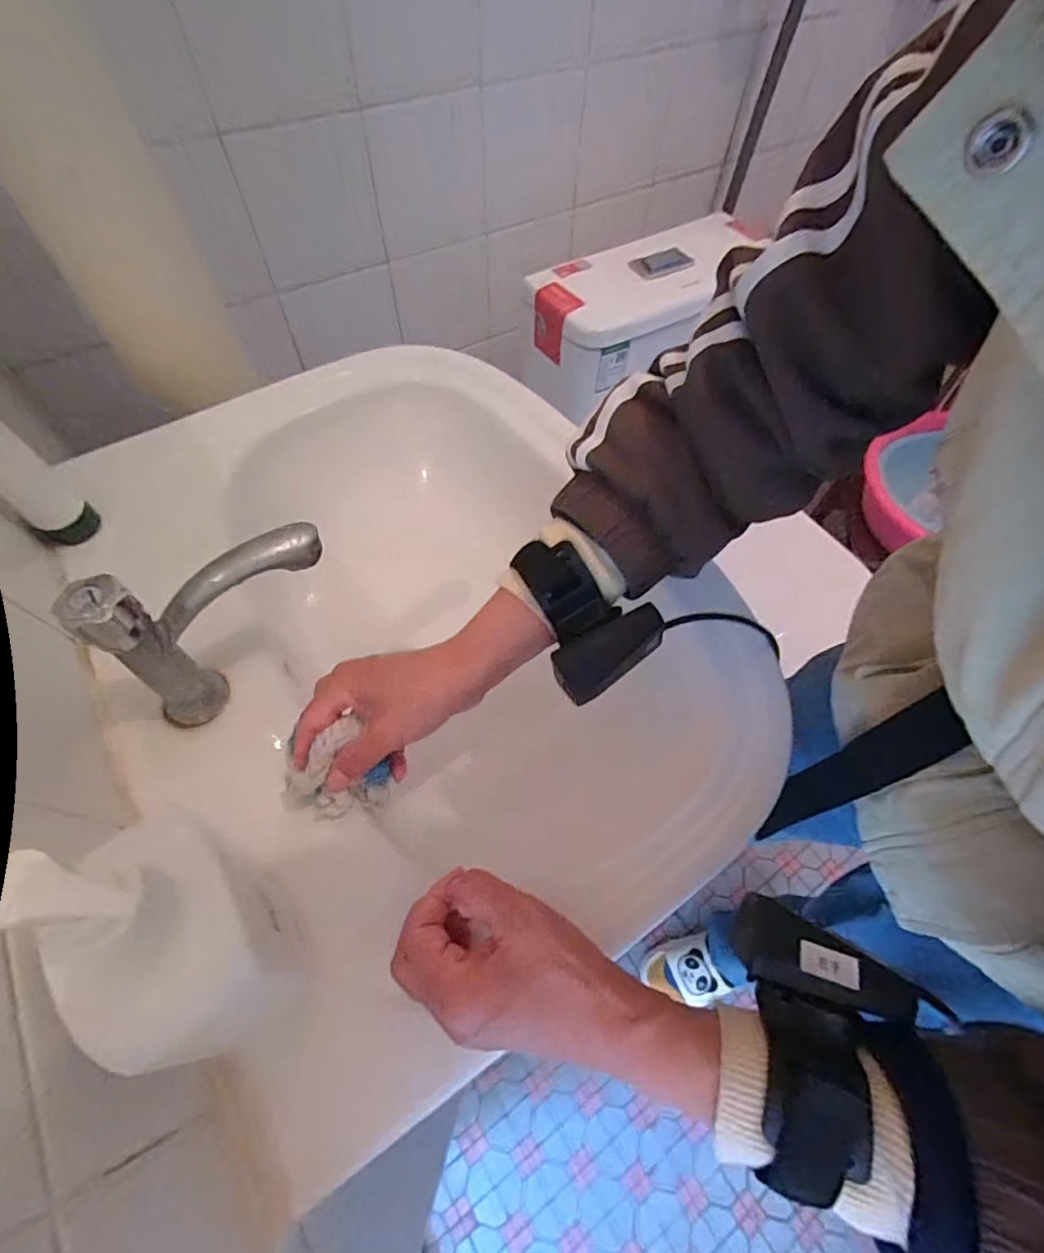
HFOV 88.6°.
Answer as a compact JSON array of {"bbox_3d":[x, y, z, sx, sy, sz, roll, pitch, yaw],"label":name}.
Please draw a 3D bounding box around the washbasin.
[{"bbox_3d":[-0.083,0.000,0.459,0.407,0.153,0.552,-32,67,-19],"label":"washbasin"}]

